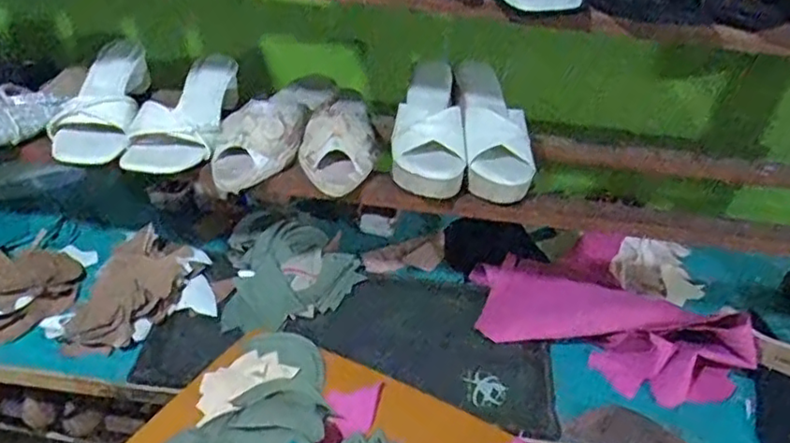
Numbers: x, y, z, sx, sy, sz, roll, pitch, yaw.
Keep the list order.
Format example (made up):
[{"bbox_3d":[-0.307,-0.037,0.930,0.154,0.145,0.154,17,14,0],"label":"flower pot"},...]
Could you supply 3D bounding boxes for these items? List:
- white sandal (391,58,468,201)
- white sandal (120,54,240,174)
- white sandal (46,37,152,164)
[{"bbox_3d":[0.040,-0.122,0.806,0.082,0.063,0.224,3,39,-2],"label":"white sandal"},{"bbox_3d":[-0.257,-0.139,0.809,0.098,0.059,0.192,5,39,0],"label":"white sandal"},{"bbox_3d":[-0.368,-0.156,0.823,0.094,0.061,0.202,-3,40,-9],"label":"white sandal"}]

